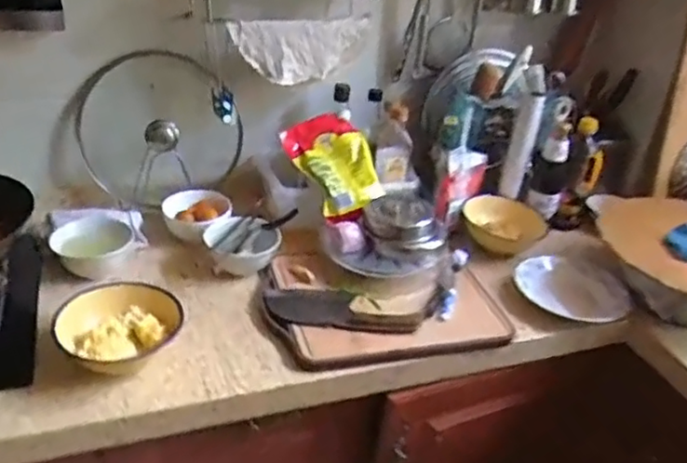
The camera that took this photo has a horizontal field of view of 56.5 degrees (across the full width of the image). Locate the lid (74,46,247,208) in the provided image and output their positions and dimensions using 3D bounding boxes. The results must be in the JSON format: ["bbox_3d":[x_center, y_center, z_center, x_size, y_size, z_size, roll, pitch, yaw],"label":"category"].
[{"bbox_3d":[-0.345,-0.177,1.205,0.296,0.259,0.096,1,31,-11],"label":"lid"}]

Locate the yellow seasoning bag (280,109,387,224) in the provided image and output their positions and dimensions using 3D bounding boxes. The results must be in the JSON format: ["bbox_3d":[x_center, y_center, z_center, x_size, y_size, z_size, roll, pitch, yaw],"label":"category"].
[{"bbox_3d":[-0.009,-0.128,1.231,0.145,0.069,0.234,-24,63,-17],"label":"yellow seasoning bag"}]

